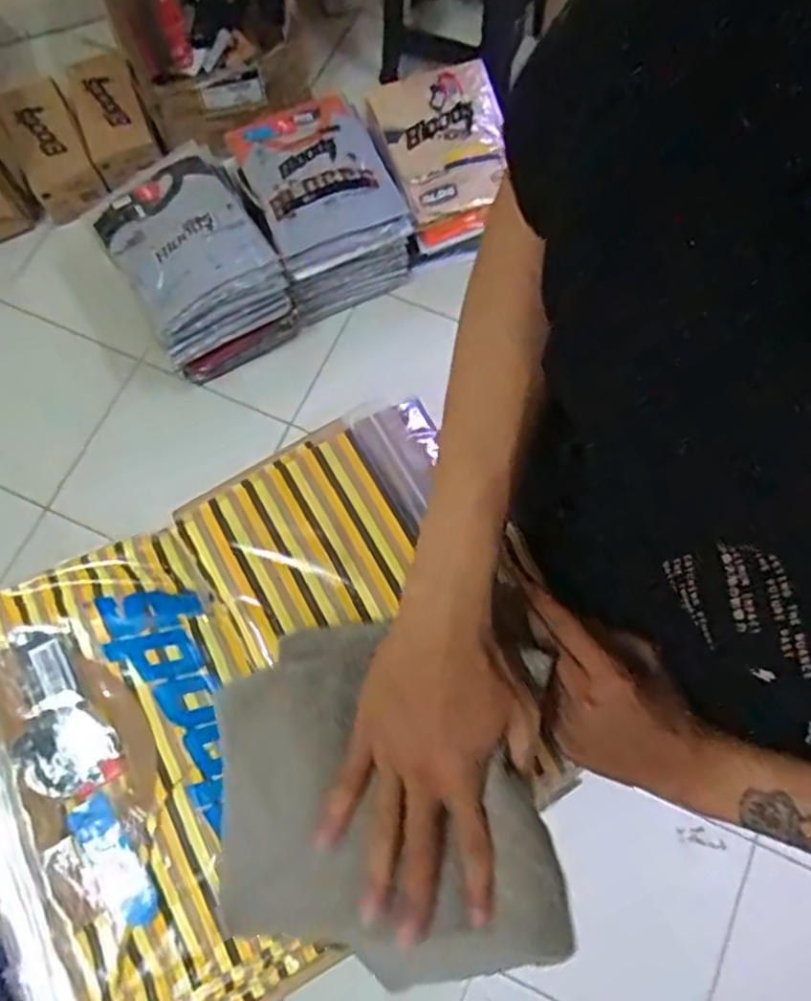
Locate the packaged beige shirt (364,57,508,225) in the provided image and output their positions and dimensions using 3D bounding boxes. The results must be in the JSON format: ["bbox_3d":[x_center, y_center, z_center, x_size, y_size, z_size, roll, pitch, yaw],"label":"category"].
[{"bbox_3d":[0.087,-0.789,1.528,0.272,0.043,0.334,-21,87,-7],"label":"packaged beige shirt"}]

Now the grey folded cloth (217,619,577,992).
[{"bbox_3d":[-0.023,0.181,0.422,0.197,0.021,0.208,-16,81,10],"label":"grey folded cloth"}]

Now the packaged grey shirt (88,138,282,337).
[{"bbox_3d":[-0.460,-0.549,1.423,0.286,0.032,0.387,-29,74,-8],"label":"packaged grey shirt"}]

